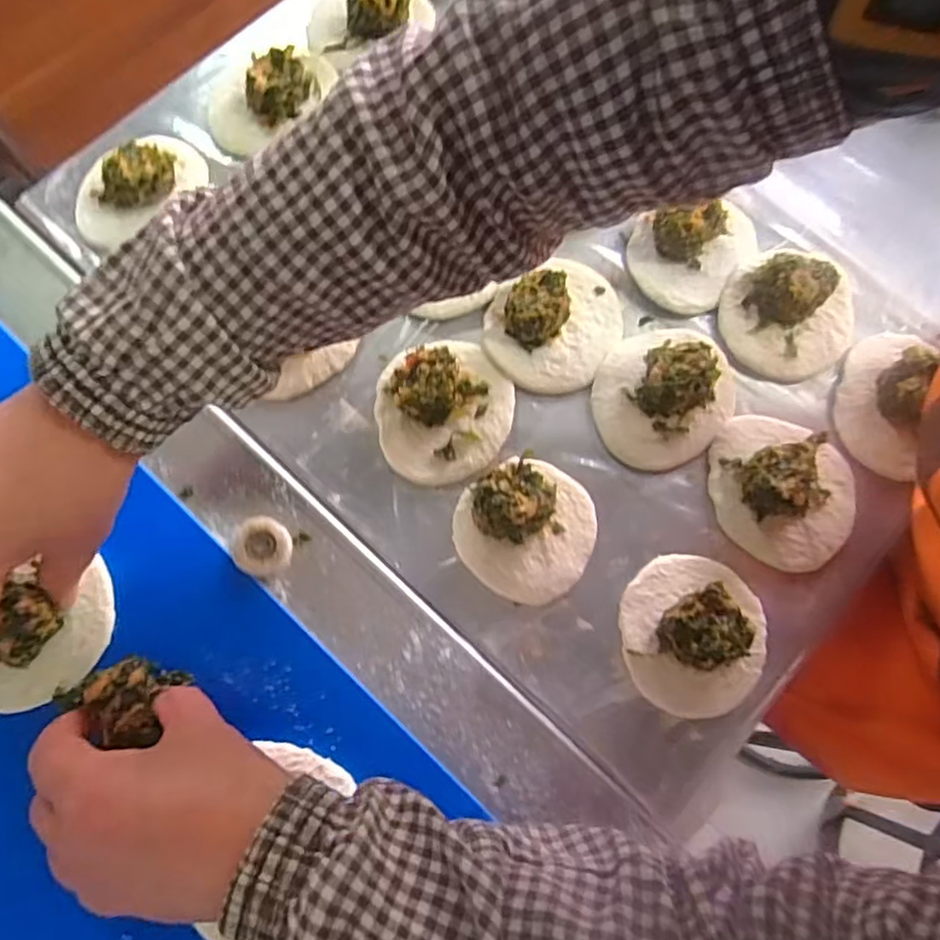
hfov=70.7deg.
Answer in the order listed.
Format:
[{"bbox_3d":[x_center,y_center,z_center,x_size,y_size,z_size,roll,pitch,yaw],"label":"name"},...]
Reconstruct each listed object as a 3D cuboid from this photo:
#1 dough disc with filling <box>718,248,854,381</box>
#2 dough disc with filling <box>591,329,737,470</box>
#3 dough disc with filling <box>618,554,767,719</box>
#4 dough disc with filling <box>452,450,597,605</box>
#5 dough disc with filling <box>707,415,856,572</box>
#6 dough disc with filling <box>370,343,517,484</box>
[{"bbox_3d":[0.213,-0.106,0.447,0.080,0.019,0.085,1,73,-2],"label":"dough disc with filling"},{"bbox_3d":[0.127,-0.054,0.420,0.083,0.032,0.104,42,76,10],"label":"dough disc with filling"},{"bbox_3d":[0.131,0.092,0.378,0.083,0.029,0.089,1,73,-2],"label":"dough disc with filling"},{"bbox_3d":[0.036,0.032,0.394,0.084,0.031,0.082,1,73,-2],"label":"dough disc with filling"},{"bbox_3d":[0.195,0.010,0.406,0.085,0.032,0.095,2,73,-2],"label":"dough disc with filling"},{"bbox_3d":[-0.016,-0.041,0.415,0.087,0.030,0.086,1,73,-2],"label":"dough disc with filling"}]

